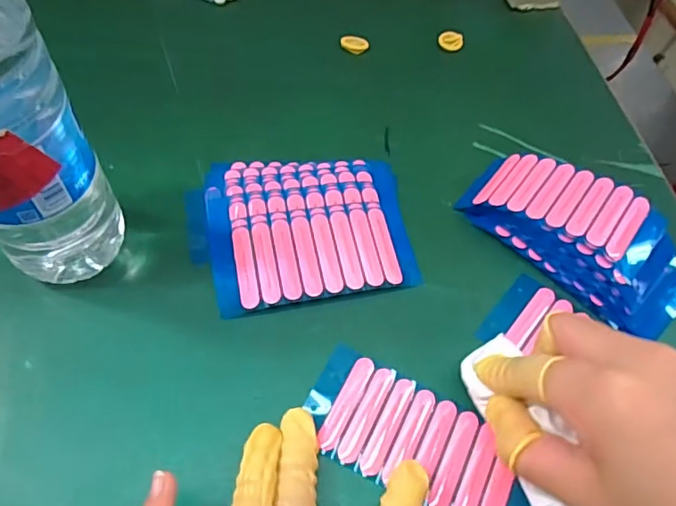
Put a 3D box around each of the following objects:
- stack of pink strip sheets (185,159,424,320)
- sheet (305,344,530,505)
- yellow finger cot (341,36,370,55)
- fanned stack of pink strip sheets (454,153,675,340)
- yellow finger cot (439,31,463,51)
[{"bbox_3d":[-0.023,-0.016,0.330,0.129,0.010,0.105,-5,59,-8],"label":"stack of pink strip sheets"},{"bbox_3d":[0.041,0.095,0.270,0.118,0.004,0.056,32,61,16],"label":"sheet"},{"bbox_3d":[0.013,-0.164,0.428,0.022,0.008,0.013,5,58,-1],"label":"yellow finger cot"},{"bbox_3d":[0.148,-0.015,0.326,0.070,0.034,0.136,-38,68,-24],"label":"fanned stack of pink strip sheets"},{"bbox_3d":[0.090,-0.170,0.435,0.019,0.007,0.017,18,59,7],"label":"yellow finger cot"}]

